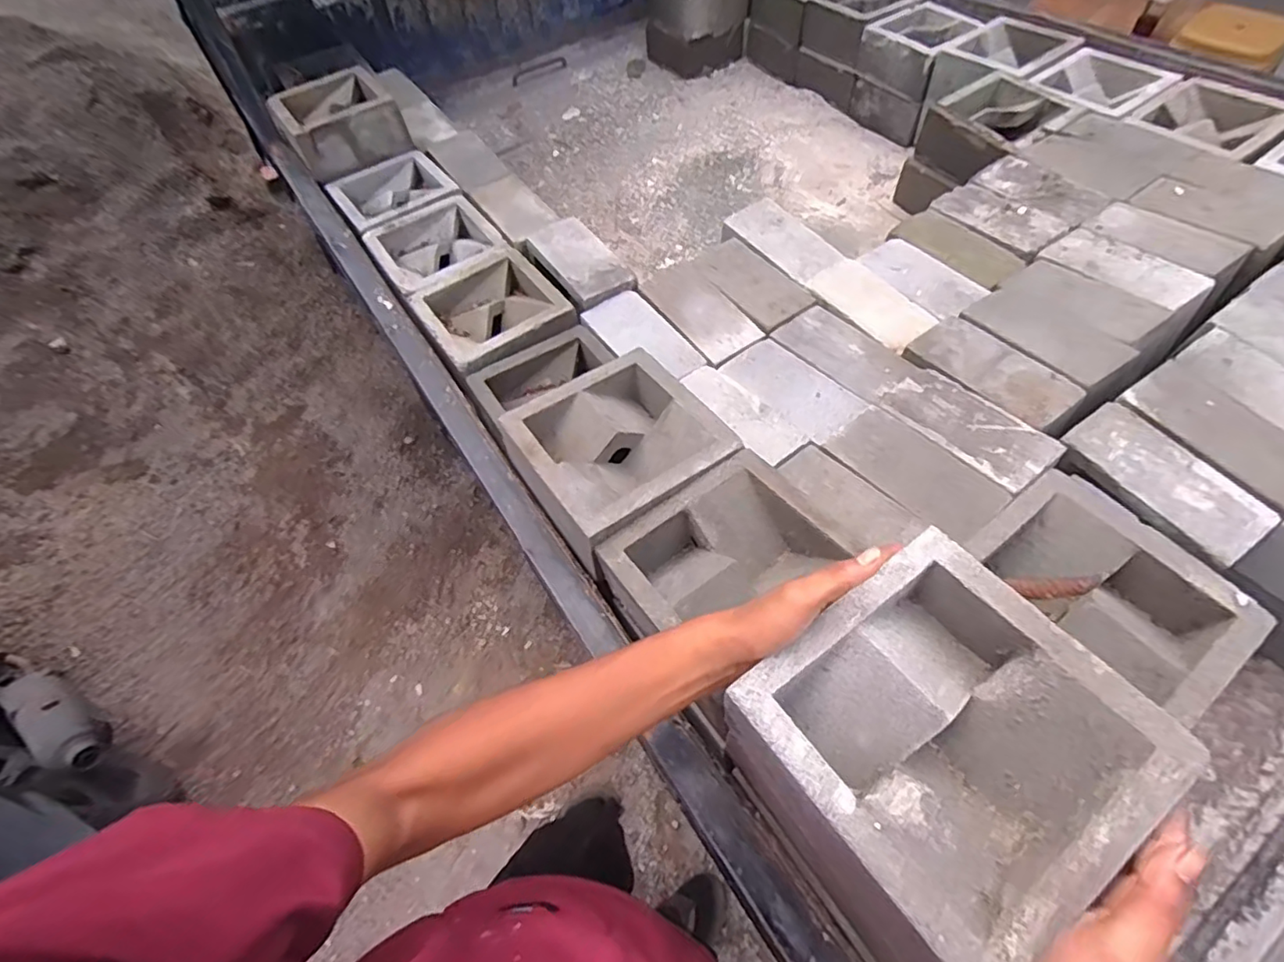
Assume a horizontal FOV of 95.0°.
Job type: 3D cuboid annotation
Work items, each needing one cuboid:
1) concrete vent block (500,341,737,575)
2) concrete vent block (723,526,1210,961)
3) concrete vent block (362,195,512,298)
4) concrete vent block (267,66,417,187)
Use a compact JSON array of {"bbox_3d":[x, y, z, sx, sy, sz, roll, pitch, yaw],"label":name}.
[{"bbox_3d":[-0.028,-0.039,0.656,0.207,0.069,0.195,-32,63,-14],"label":"concrete vent block"},{"bbox_3d":[0.185,0.176,0.397,0.218,0.113,0.187,-32,63,-14],"label":"concrete vent block"},{"bbox_3d":[-0.349,-0.393,1.018,0.192,0.062,0.195,-33,64,-15],"label":"concrete vent block"},{"bbox_3d":[-0.590,-0.706,1.161,0.215,0.091,0.203,-33,64,-15],"label":"concrete vent block"}]

